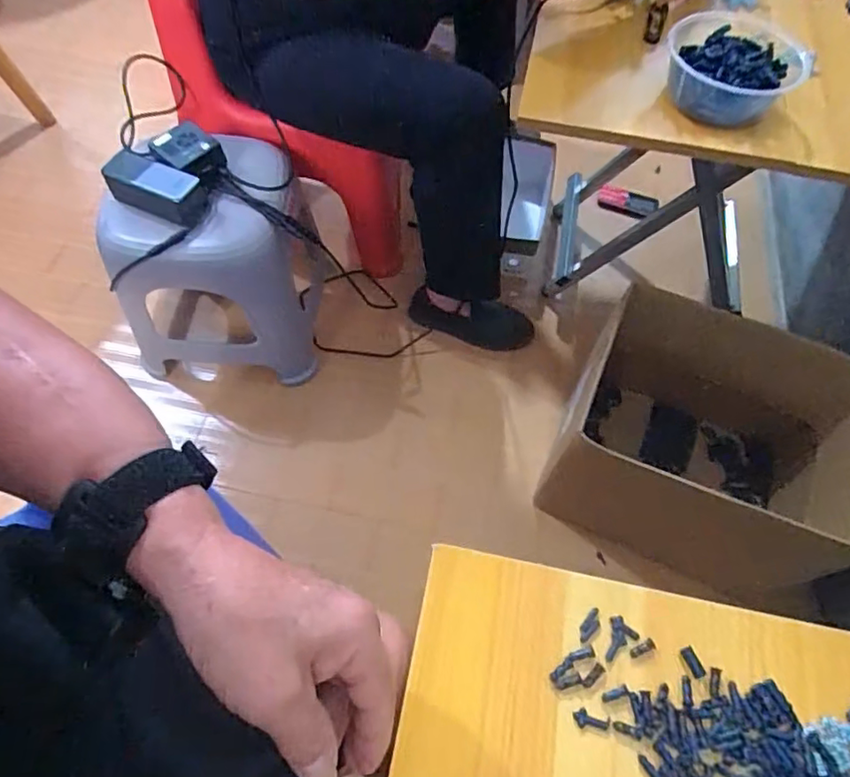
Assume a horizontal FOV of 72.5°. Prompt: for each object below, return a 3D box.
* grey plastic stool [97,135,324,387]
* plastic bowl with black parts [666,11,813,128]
[{"bbox_3d":[-0.340,-0.225,0.976,0.282,0.301,0.309,0,62,-2],"label":"grey plastic stool"},{"bbox_3d":[0.346,-0.363,0.652,0.157,0.054,0.148,6,61,1],"label":"plastic bowl with black parts"}]

